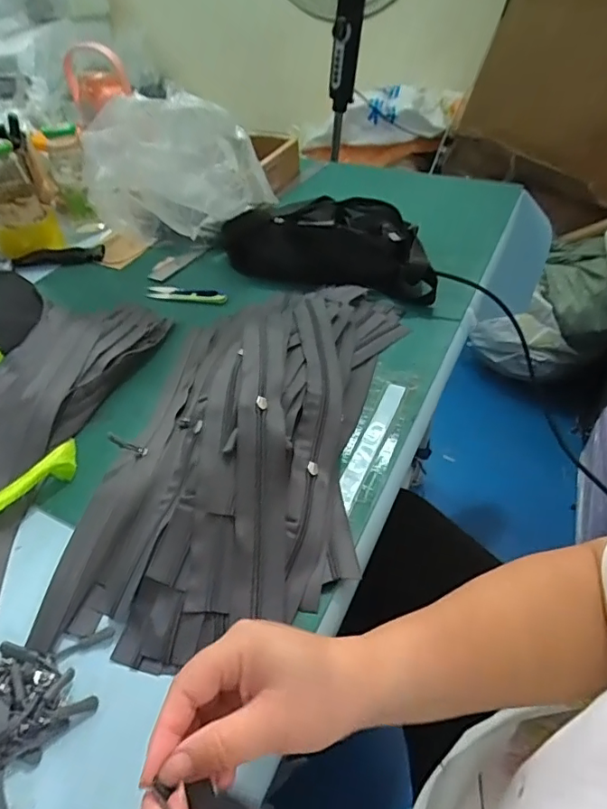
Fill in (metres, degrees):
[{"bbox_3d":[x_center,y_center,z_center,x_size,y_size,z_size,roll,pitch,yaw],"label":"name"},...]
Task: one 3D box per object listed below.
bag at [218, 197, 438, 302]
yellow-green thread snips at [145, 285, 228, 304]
[{"bbox_3d":[0.041,-0.229,0.725,0.298,0.085,0.133,13,45,14],"label":"bag"},{"bbox_3d":[-0.165,-0.153,0.717,0.126,0.008,0.024,13,45,15],"label":"yellow-green thread snips"}]

